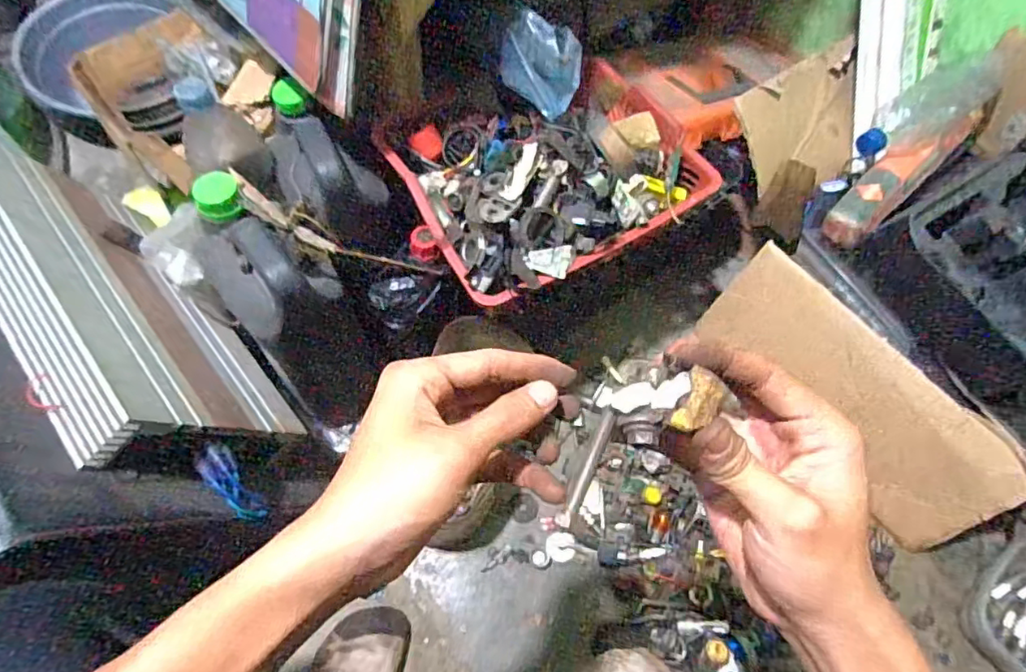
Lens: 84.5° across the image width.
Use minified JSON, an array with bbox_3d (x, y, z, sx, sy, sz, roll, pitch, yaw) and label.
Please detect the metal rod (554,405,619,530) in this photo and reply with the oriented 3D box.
[{"bbox_3d":[0.033,0.056,0.246,0.006,0.009,0.054,23,63,9],"label":"metal rod"}]

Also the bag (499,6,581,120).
[{"bbox_3d":[0.032,-0.298,0.610,0.084,0.069,0.092,5,62,0],"label":"bag"}]

